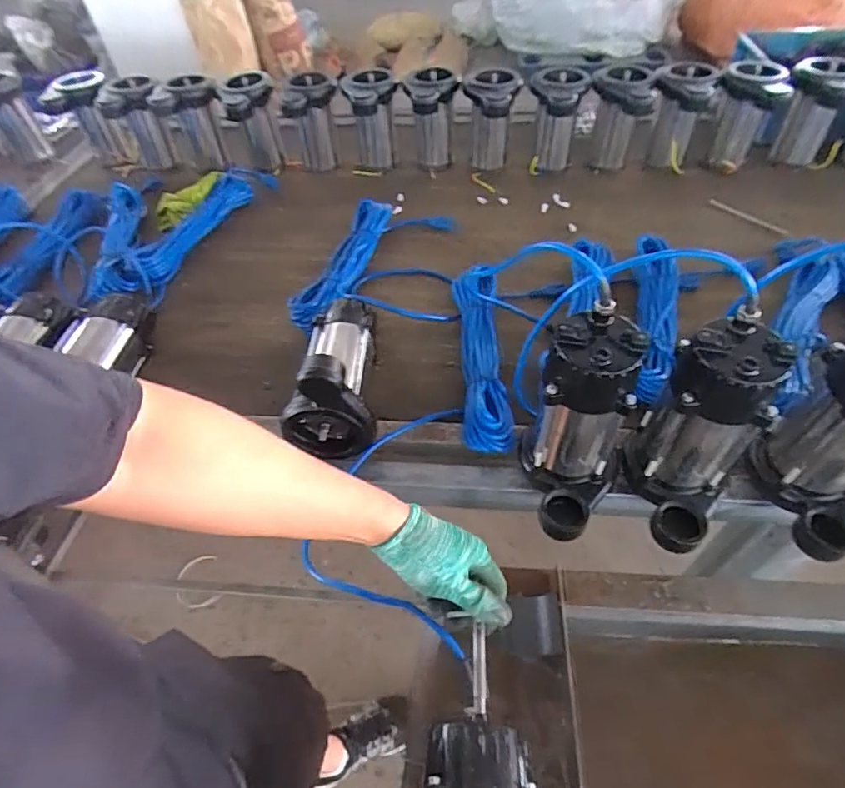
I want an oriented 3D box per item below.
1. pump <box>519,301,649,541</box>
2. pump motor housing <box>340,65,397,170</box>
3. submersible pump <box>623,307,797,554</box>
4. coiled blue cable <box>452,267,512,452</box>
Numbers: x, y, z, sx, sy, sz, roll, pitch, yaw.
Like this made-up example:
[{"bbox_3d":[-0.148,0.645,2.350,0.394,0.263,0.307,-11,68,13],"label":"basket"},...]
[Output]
[{"bbox_3d":[0.180,0.043,0.567,0.102,0.245,0.142,-9,50,-3],"label":"pump"},{"bbox_3d":[-0.111,-0.616,1.188,0.119,0.199,0.115,-10,50,-4],"label":"pump motor housing"},{"bbox_3d":[0.289,0.055,0.547,0.113,0.244,0.133,21,55,20],"label":"submersible pump"},{"bbox_3d":[0.086,-0.048,0.756,0.065,0.078,0.292,-3,50,2],"label":"coiled blue cable"}]

